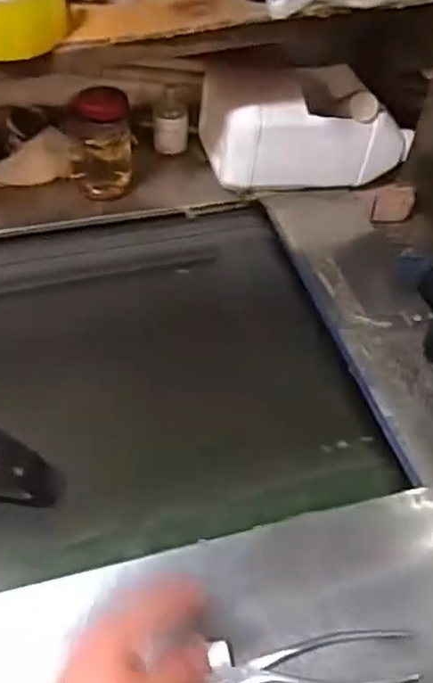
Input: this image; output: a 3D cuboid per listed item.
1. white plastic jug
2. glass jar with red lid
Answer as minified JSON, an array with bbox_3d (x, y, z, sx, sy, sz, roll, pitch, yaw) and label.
[{"bbox_3d":[0.122,-0.324,0.965,0.269,0.127,0.191,-7,52,-11],"label":"white plastic jug"},{"bbox_3d":[-0.157,-0.270,0.900,0.089,0.132,0.065,-3,51,-8],"label":"glass jar with red lid"}]

